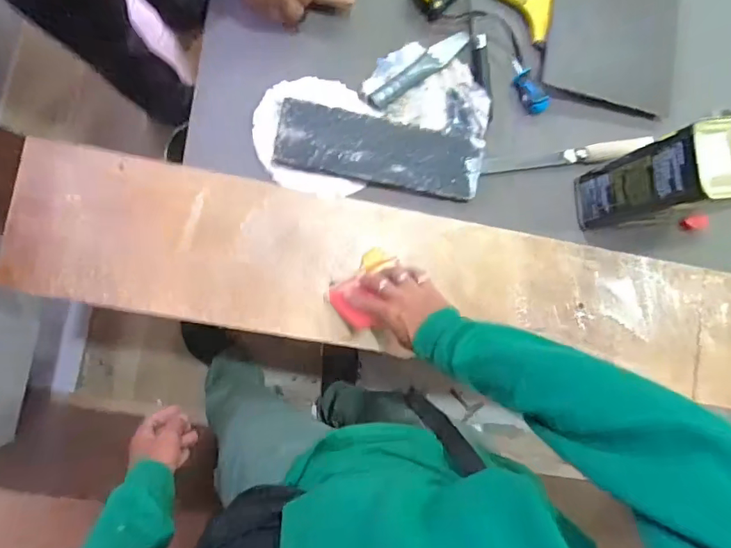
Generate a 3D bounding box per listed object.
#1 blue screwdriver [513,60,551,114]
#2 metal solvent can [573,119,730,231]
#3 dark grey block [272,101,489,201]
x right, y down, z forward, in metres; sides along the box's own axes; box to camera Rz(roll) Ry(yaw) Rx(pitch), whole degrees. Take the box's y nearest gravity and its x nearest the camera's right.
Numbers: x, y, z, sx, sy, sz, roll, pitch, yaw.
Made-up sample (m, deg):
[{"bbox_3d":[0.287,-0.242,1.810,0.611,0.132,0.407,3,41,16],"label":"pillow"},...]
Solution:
[{"bbox_3d":[0.252,-0.290,0.767,0.037,0.031,0.088,-36,90,-8],"label":"blue screwdriver"},{"bbox_3d":[0.421,-0.125,0.656,0.157,0.253,0.091,-7,86,-8],"label":"metal solvent can"},{"bbox_3d":[0.023,-0.179,0.726,0.297,0.017,0.091,9,99,-9],"label":"dark grey block"}]

